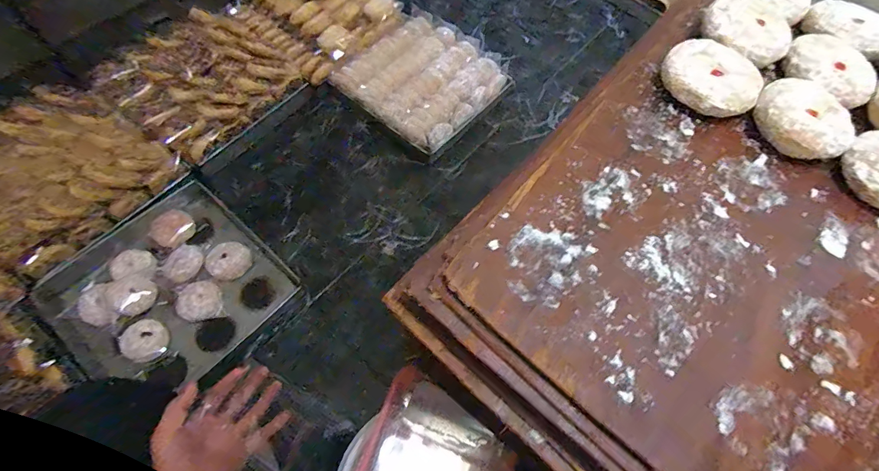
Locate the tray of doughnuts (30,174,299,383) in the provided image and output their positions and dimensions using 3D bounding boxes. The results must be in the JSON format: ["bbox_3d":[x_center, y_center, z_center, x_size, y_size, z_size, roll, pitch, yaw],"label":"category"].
[{"bbox_3d":[-0.620,0.128,0.956,0.421,0.063,0.421,40,68,15],"label":"tray of doughnuts"}]

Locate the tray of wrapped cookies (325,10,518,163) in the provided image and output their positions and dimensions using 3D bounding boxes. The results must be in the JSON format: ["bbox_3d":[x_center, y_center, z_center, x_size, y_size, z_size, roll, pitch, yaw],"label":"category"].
[{"bbox_3d":[-0.044,-0.476,1.238,0.400,0.055,0.421,40,69,15],"label":"tray of wrapped cookies"}]

